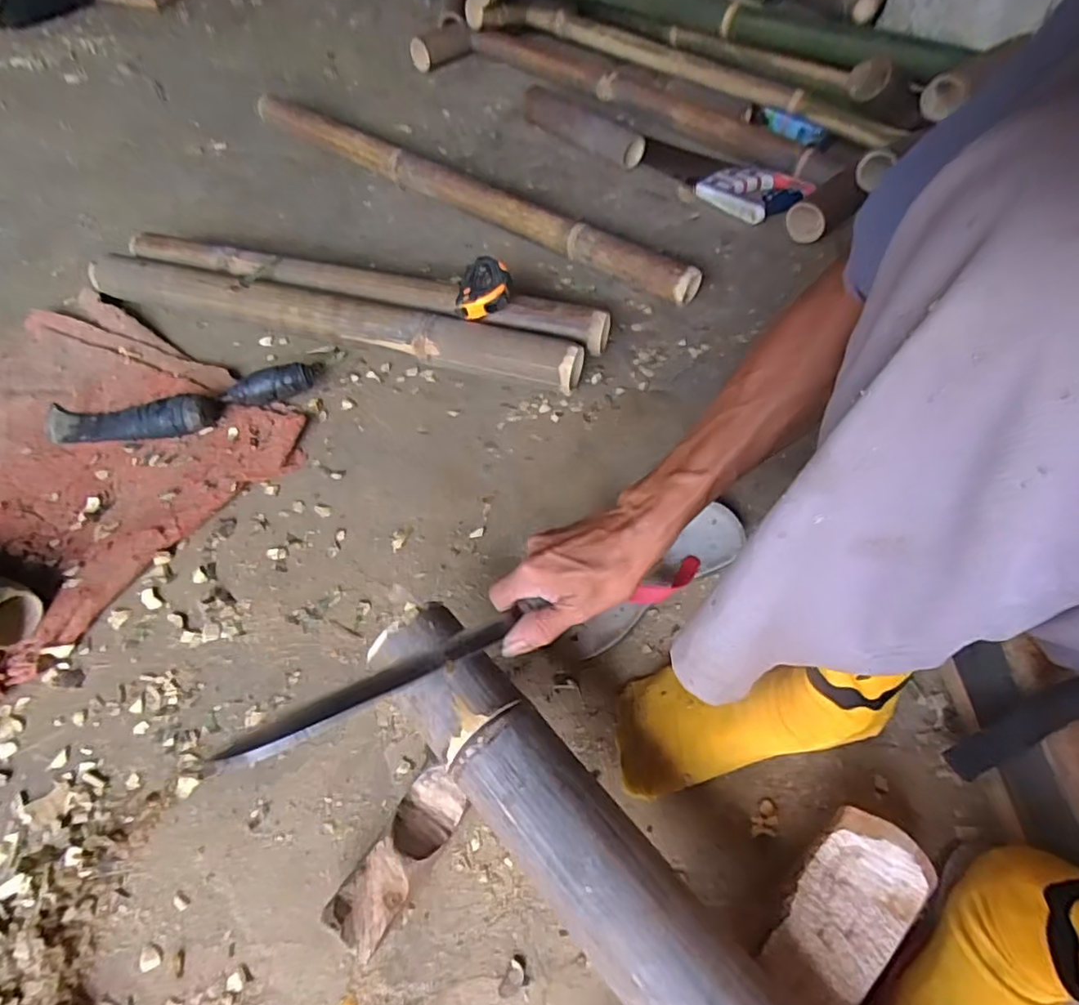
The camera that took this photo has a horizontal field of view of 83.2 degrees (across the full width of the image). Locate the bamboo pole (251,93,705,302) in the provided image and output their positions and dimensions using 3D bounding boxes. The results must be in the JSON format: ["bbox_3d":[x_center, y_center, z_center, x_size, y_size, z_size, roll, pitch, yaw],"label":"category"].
[{"bbox_3d":[-0.149,-0.485,0.932,0.859,0.058,0.051,33,63,19],"label":"bamboo pole"}]

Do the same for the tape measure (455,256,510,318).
[{"bbox_3d":[-0.068,-0.252,0.715,0.065,0.046,0.049,-10,56,-6],"label":"tape measure"}]

